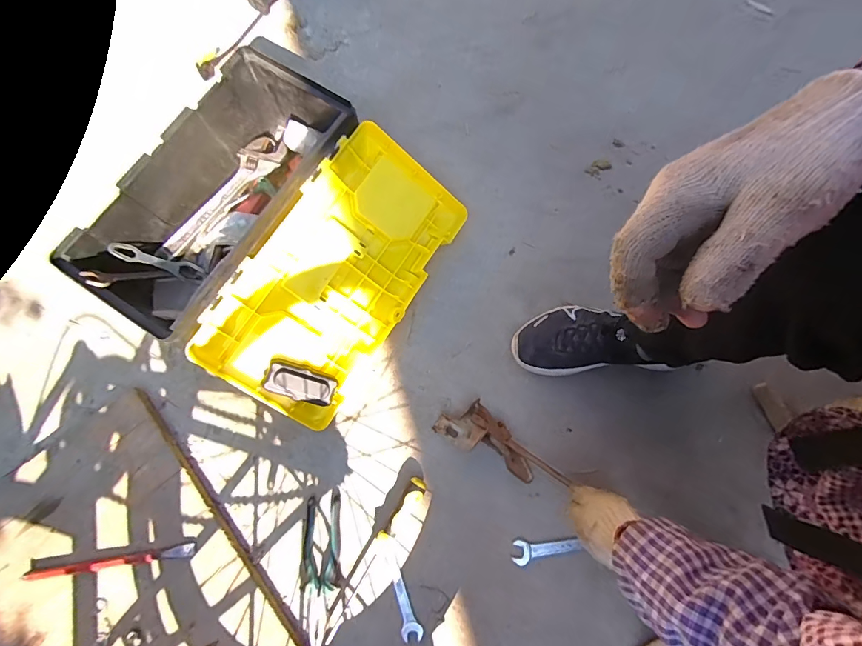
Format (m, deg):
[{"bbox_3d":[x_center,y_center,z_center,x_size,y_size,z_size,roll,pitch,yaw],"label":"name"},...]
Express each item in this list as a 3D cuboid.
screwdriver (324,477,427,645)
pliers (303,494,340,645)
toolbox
[{"bbox_3d":[-0.080,0.344,0.617,0.025,0.030,0.249,29,83,14],"label":"screwdriver"},{"bbox_3d":[-0.162,0.356,0.607,0.054,0.011,0.190,-4,64,-1],"label":"pliers"},{"bbox_3d":[-0.234,-0.127,0.681,0.412,0.233,0.450,31,69,15],"label":"toolbox"}]

